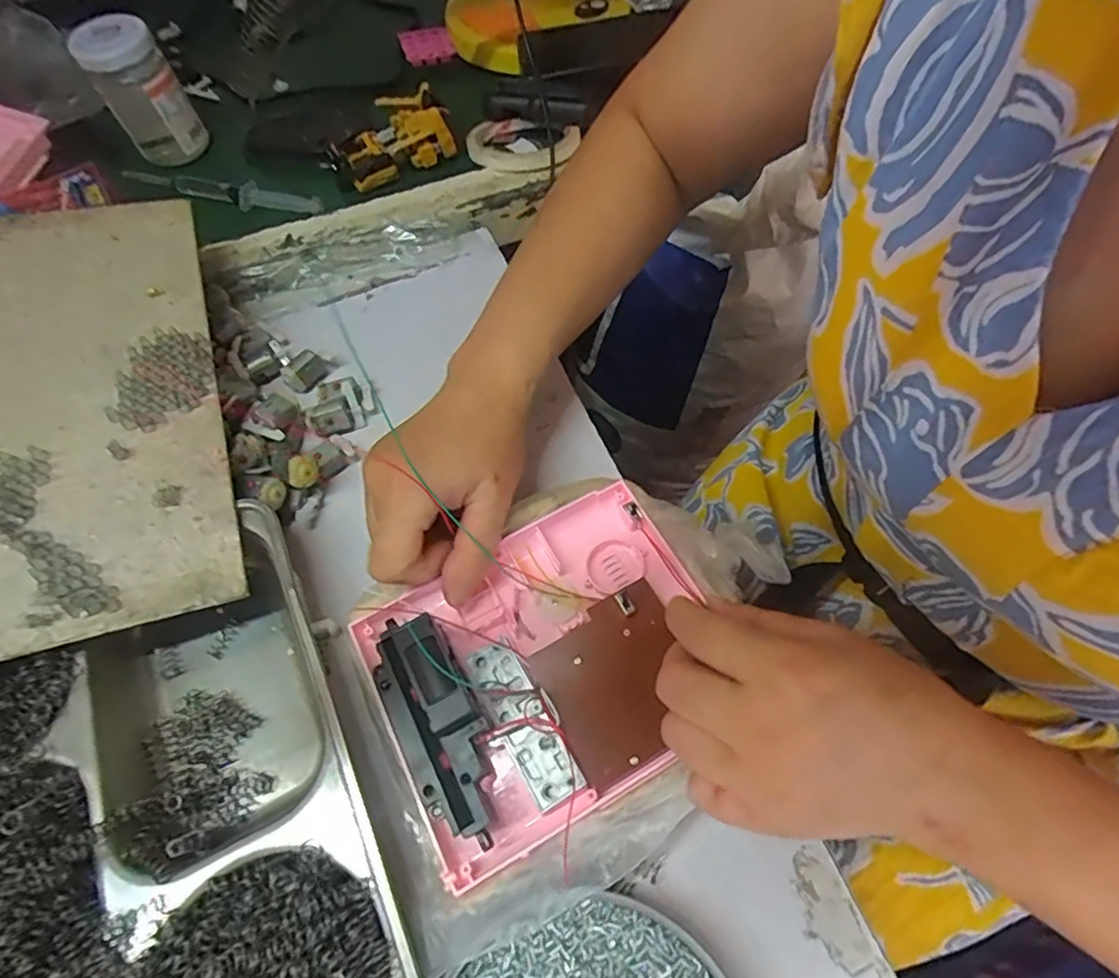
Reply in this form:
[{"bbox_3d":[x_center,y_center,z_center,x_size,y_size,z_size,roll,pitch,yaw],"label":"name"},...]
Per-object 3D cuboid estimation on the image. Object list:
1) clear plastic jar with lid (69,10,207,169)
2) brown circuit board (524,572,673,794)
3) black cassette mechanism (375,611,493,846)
[{"bbox_3d":[-0.359,-0.342,0.521,0.063,0.096,0.050,-28,69,-15],"label":"clear plastic jar with lid"},{"bbox_3d":[0.029,0.090,0.287,0.071,0.004,0.071,-29,65,-10],"label":"brown circuit board"},{"bbox_3d":[-0.056,0.101,0.264,0.036,0.025,0.103,-26,69,-14],"label":"black cassette mechanism"}]

